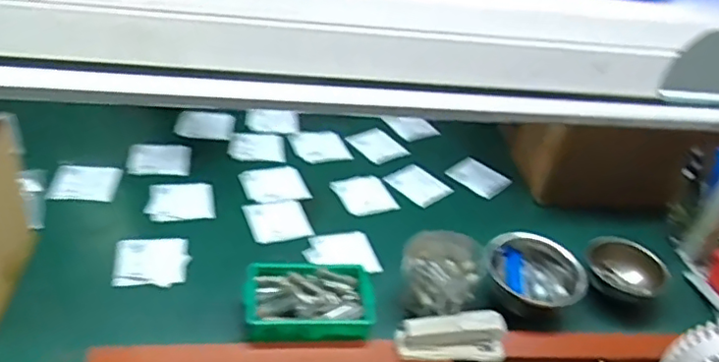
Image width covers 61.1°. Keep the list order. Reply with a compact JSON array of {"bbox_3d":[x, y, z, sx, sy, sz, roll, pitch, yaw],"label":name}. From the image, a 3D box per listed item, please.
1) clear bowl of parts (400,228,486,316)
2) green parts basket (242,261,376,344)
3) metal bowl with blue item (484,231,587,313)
[{"bbox_3d":[0.103,0.123,0.782,0.101,0.080,0.094,6,36,-5],"label":"clear bowl of parts"},{"bbox_3d":[-0.063,0.151,0.737,0.151,0.049,0.099,1,37,-11],"label":"green parts basket"},{"bbox_3d":[0.228,0.124,0.801,0.123,0.065,0.123,6,36,-5],"label":"metal bowl with blue item"}]

